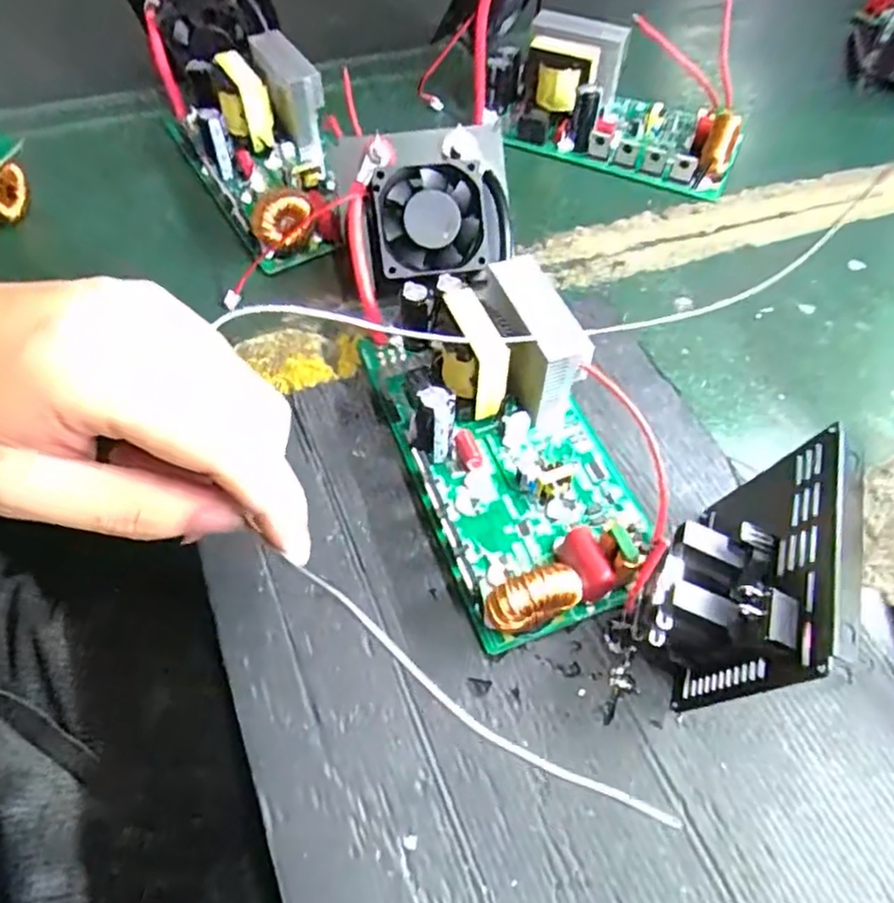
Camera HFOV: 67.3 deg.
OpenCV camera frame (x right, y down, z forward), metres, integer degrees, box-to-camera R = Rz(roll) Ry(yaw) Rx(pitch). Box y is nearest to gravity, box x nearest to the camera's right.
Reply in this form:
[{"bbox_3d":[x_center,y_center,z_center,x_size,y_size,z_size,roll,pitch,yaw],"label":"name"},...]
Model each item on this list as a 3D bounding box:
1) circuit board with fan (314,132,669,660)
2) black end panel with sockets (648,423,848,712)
[{"bbox_3d":[0.016,-0.058,0.343,0.112,0.063,0.292,-17,58,-12],"label":"circuit board with fan"},{"bbox_3d":[0.112,0.046,0.264,0.054,0.083,0.097,19,58,12],"label":"black end panel with sockets"}]

